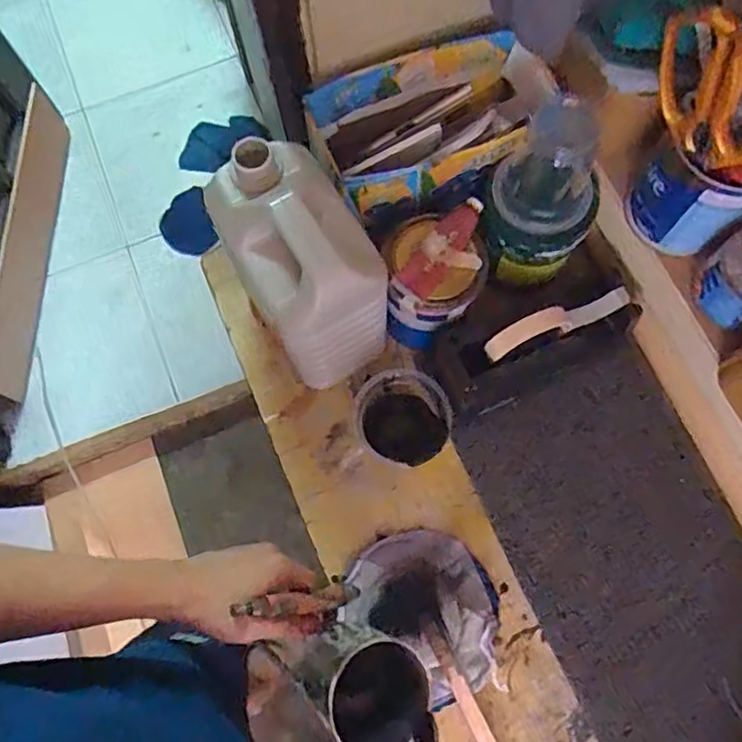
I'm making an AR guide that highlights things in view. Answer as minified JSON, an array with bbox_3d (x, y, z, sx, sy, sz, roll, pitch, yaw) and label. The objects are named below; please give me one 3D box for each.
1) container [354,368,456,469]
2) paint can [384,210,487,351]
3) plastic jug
[{"bbox_3d":[0.031,0.048,0.637,0.091,0.089,0.088,-24,74,-6],"label":"container"},{"bbox_3d":[0.066,-0.090,0.655,0.098,0.115,0.103,0,73,1],"label":"paint can"},{"bbox_3d":[-0.067,-0.097,0.609,0.109,0.202,0.172,-34,75,-8],"label":"plastic jug"}]

